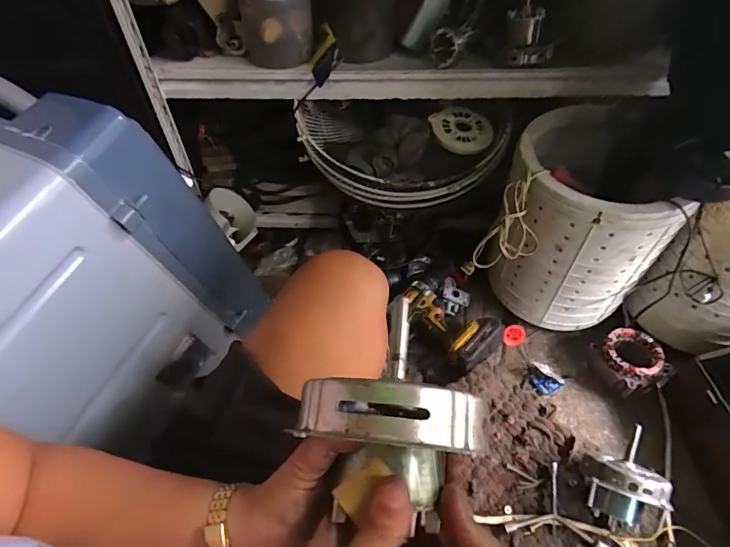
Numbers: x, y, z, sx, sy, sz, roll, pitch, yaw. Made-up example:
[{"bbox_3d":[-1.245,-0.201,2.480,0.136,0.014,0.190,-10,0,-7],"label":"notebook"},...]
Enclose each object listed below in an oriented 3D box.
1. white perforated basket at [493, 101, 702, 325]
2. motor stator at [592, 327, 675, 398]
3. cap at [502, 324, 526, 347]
[{"bbox_3d":[0.371,-0.084,0.802,0.245,0.322,0.261,7,48,10],"label":"white perforated basket"},{"bbox_3d":[0.485,0.160,0.790,0.096,0.067,0.101,-2,47,2],"label":"motor stator"},{"bbox_3d":[0.304,0.125,0.880,0.048,0.016,0.041,-15,92,-4],"label":"cap"}]

